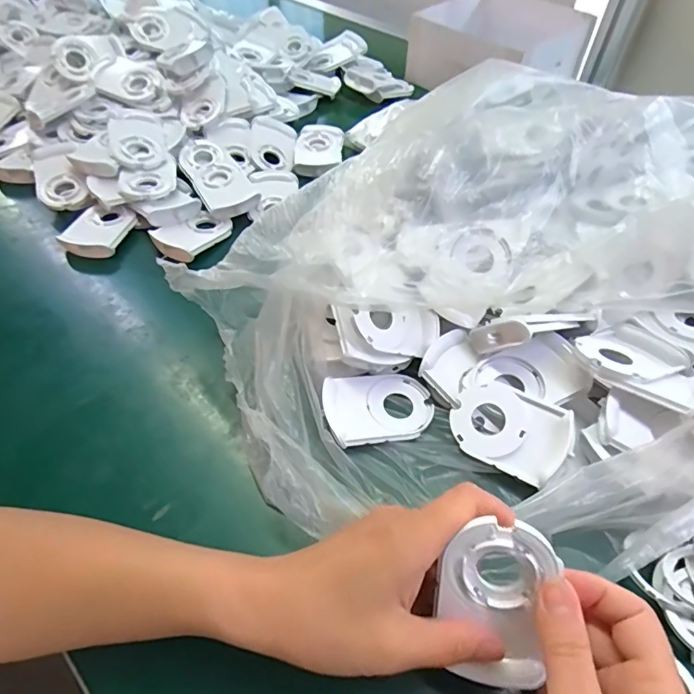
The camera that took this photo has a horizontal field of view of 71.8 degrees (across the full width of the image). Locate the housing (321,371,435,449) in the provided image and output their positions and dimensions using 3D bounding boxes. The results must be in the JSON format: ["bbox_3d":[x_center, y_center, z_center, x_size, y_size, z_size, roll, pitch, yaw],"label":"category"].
[{"bbox_3d":[0.025,0.043,0.364,0.083,0.011,0.058,-10,53,-10],"label":"housing"}]

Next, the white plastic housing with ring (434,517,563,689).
[{"bbox_3d":[0.071,0.124,0.232,0.052,0.081,0.008,7,8,12],"label":"white plastic housing with ring"}]

